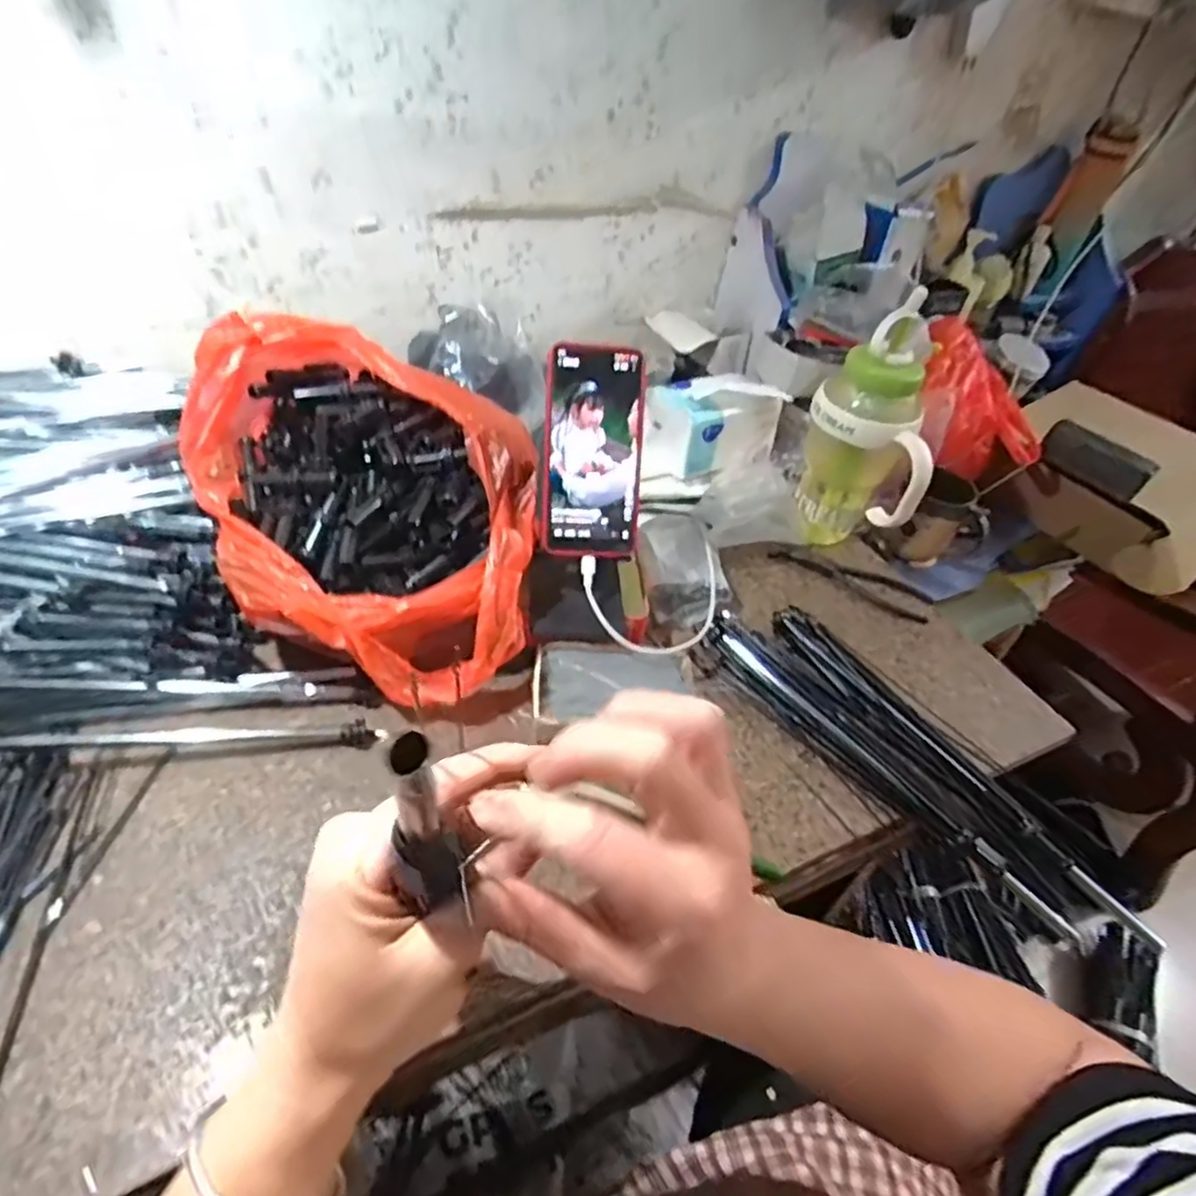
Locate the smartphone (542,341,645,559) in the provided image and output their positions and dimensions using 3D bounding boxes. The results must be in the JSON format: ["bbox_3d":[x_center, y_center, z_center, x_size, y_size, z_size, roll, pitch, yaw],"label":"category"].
[{"bbox_3d":[-0.004,-0.117,0.556,0.079,0.165,0.010,0,10,-7],"label":"smartphone"}]

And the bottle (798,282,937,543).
[{"bbox_3d":[0.284,-0.164,0.730,0.127,0.252,0.118,19,44,13],"label":"bottle"}]

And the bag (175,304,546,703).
[{"bbox_3d":[-0.187,-0.081,0.557,0.275,0.188,0.246,6,43,-1],"label":"bag"}]

